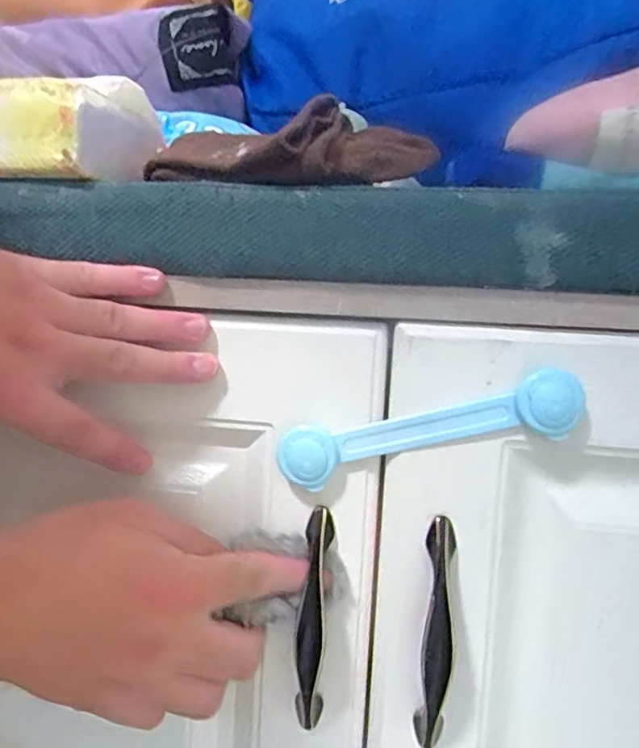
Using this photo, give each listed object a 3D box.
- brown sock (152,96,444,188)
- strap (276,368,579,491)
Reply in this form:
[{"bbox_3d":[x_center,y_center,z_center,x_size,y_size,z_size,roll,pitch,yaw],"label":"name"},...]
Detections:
[{"bbox_3d":[-0.019,-0.128,0.317,0.164,0.048,0.067,4,5,14],"label":"brown sock"},{"bbox_3d":[0.055,0.031,0.291,0.154,0.033,0.012,-14,2,9],"label":"strap"}]

